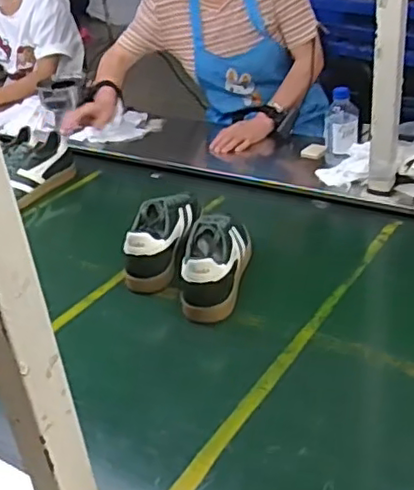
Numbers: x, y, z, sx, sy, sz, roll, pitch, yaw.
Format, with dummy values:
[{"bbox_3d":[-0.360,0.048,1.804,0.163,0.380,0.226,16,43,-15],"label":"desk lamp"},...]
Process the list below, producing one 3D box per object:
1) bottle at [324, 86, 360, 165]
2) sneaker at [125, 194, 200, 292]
[{"bbox_3d":[0.290,-0.251,1.357,0.072,0.148,0.073,-1,31,9],"label":"bottle"},{"bbox_3d":[-0.078,-0.022,1.156,0.106,0.123,0.248,-2,31,8],"label":"sneaker"}]

